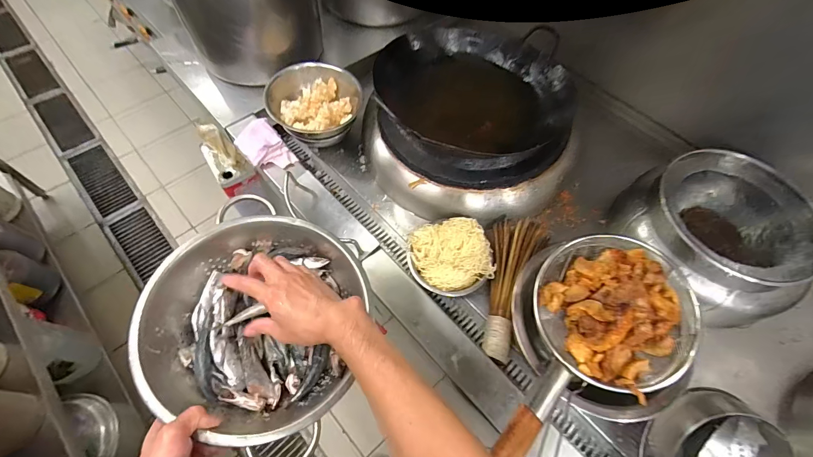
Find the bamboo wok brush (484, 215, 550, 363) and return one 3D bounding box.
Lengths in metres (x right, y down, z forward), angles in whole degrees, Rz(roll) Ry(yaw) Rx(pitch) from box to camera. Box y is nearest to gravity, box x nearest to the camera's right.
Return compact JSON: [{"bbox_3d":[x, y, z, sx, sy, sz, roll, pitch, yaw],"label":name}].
[{"bbox_3d":[0.200,0.108,0.696,0.103,0.073,0.280,20,60,7],"label":"bamboo wok brush"}]

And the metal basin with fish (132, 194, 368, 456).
[{"bbox_3d":[-0.177,0.112,0.461,0.260,0.098,0.265,2,60,-3],"label":"metal basin with fish"}]

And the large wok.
[{"bbox_3d":[0.140,-0.287,0.797,0.410,0.128,0.393,-2,60,-5],"label":"large wok"}]

